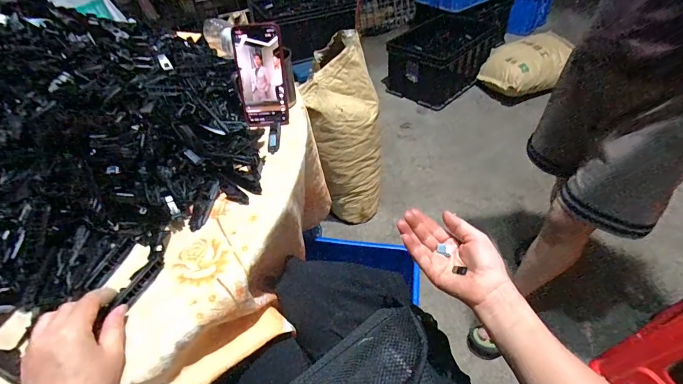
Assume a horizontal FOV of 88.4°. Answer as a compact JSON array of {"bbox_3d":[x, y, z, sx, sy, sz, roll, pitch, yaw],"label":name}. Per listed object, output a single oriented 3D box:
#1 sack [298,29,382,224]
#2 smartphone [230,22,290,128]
[{"bbox_3d":[0.027,-0.194,1.325,0.245,0.639,0.278,1,46,5],"label":"sack"},{"bbox_3d":[-0.134,-0.192,0.590,0.080,0.159,0.010,-2,27,-1],"label":"smartphone"}]

